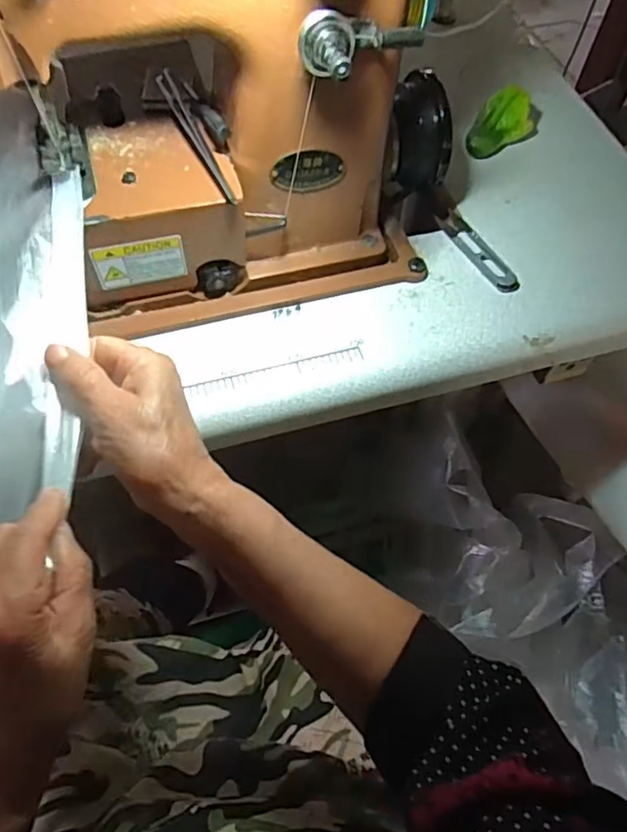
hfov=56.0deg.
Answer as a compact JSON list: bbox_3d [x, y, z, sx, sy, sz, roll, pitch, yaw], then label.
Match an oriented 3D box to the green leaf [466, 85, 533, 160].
[{"bbox_3d":[0.184,-0.281,0.567,0.046,0.041,0.082,31,64,15],"label":"green leaf"}]

